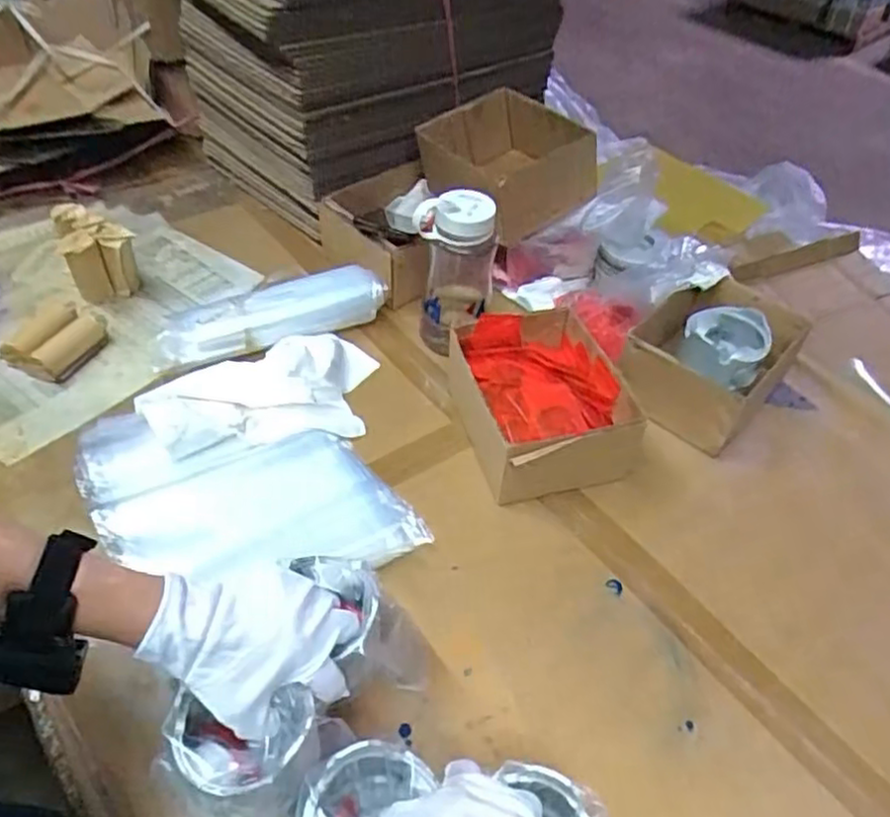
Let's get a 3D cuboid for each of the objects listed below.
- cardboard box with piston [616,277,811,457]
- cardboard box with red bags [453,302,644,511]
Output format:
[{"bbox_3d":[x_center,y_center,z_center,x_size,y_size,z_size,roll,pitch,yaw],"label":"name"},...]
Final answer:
[{"bbox_3d":[0.302,-0.058,0.807,0.153,0.085,0.207,35,53,26],"label":"cardboard box with piston"},{"bbox_3d":[0.100,-0.011,0.742,0.149,0.091,0.207,-9,48,-14],"label":"cardboard box with red bags"}]

